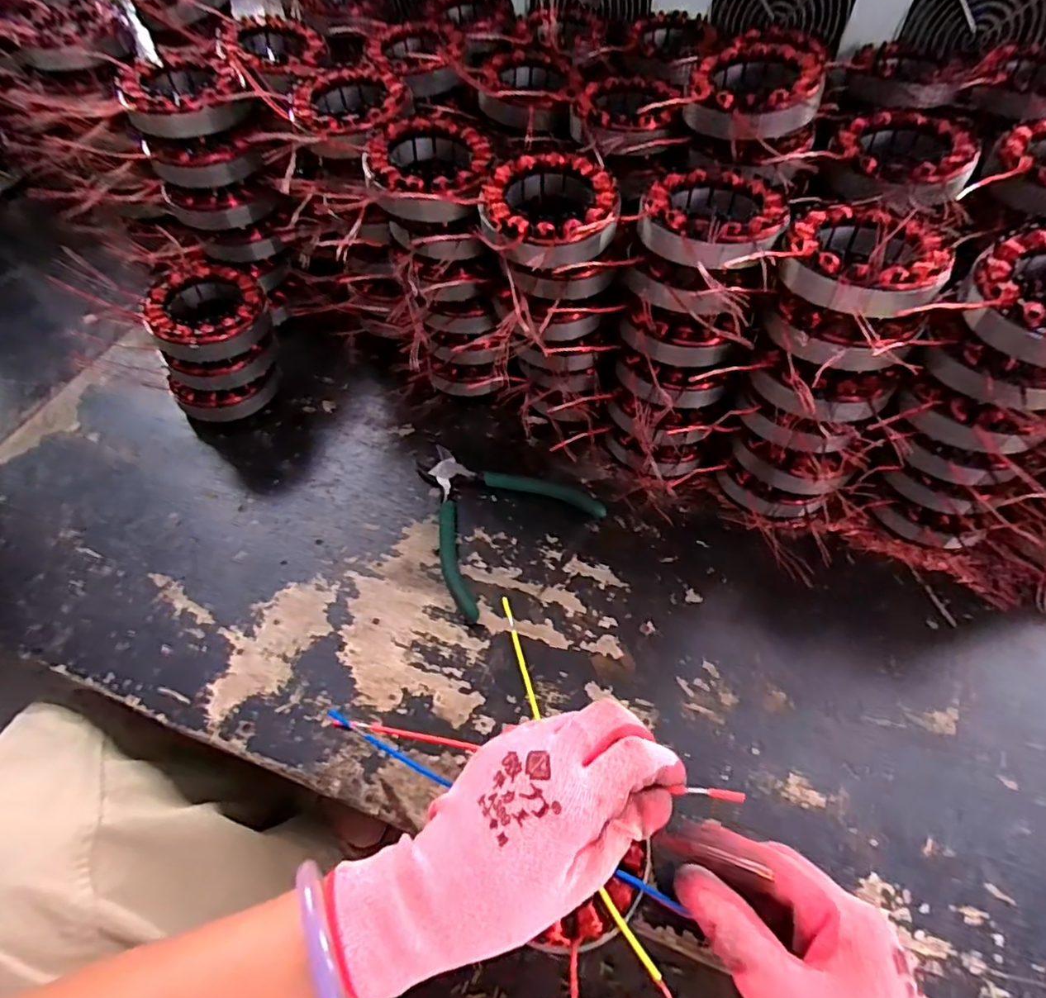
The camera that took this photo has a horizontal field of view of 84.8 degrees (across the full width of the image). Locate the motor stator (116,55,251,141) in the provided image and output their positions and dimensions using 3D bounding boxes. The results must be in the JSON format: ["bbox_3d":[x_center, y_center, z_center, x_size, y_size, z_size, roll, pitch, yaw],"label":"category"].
[{"bbox_3d":[-0.261,-0.314,0.445,0.083,0.034,0.083,-20,59,-11],"label":"motor stator"}]

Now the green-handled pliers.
[{"bbox_3d":[-0.029,0.004,0.437,0.132,0.010,0.133,-37,63,-20],"label":"green-handled pliers"}]

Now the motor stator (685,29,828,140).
[{"bbox_3d":[0.155,-0.272,0.392,0.086,0.041,0.098,15,59,11],"label":"motor stator"}]

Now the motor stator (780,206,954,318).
[{"bbox_3d":[0.193,-0.137,0.326,0.083,0.026,0.089,16,59,12],"label":"motor stator"}]

